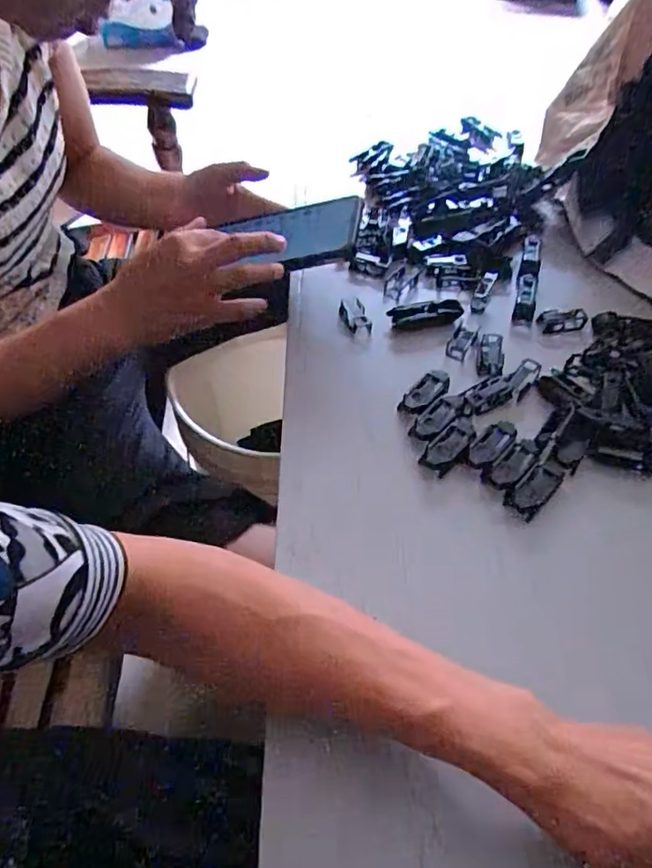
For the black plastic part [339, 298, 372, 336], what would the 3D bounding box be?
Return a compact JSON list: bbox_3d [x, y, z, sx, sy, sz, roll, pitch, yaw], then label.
[{"bbox_3d":[0.026,-0.107,0.516,0.022,0.016,0.040,-10,51,-10],"label":"black plastic part"}]

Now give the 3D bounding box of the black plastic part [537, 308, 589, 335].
[{"bbox_3d":[0.215,-0.102,0.516,0.043,0.006,0.026,-5,51,-6],"label":"black plastic part"}]

